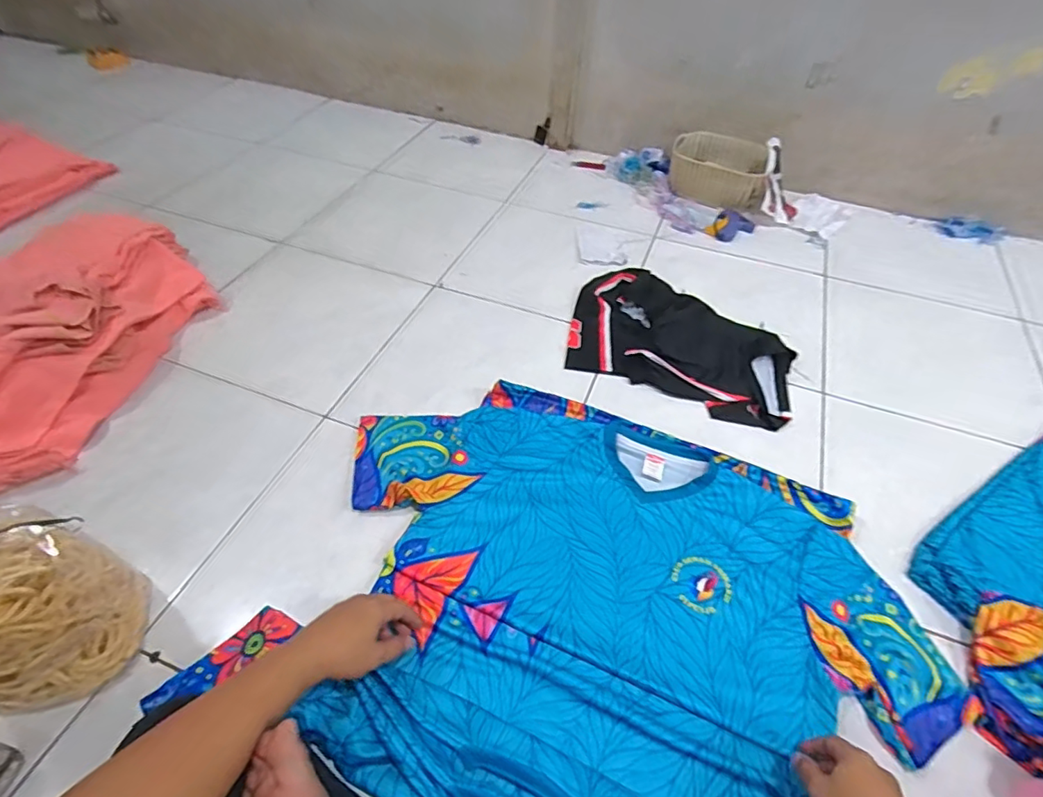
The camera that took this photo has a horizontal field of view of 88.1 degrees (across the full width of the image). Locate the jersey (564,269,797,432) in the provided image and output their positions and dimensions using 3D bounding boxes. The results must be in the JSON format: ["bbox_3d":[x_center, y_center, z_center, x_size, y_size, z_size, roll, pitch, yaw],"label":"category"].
[{"bbox_3d":[0.304,-0.115,1.042,0.433,0.054,0.298,19,47,18],"label":"jersey"}]

